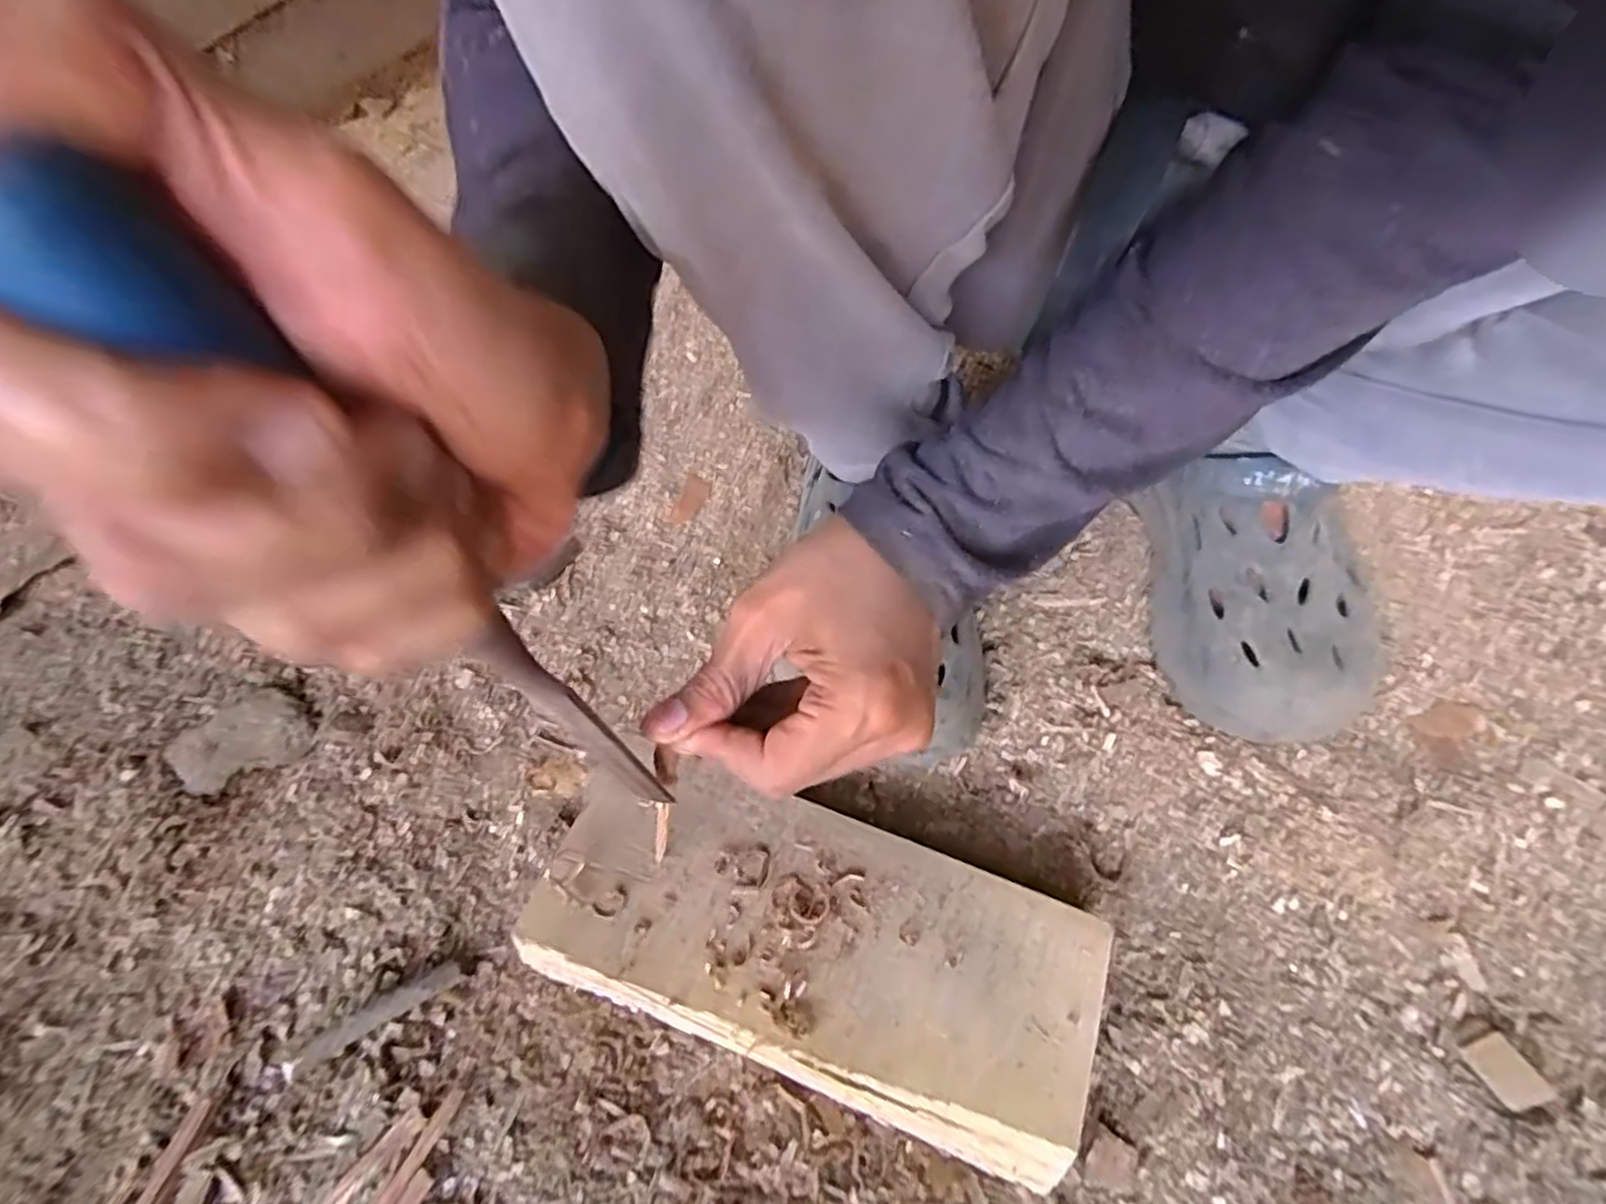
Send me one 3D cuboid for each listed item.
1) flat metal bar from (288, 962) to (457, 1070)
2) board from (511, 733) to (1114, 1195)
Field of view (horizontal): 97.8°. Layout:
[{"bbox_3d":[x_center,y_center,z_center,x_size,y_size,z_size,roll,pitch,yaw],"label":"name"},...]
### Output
[{"bbox_3d":[-0.199,0.194,0.328,0.076,0.012,0.011,-25,59,-16],"label":"flat metal bar"},{"bbox_3d":[0.002,0.158,0.334,0.252,0.037,0.110,17,57,12],"label":"board"}]

